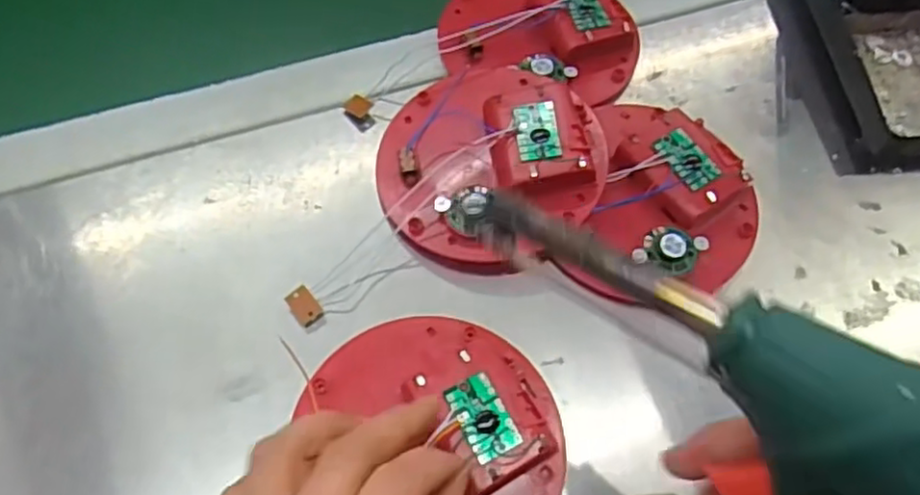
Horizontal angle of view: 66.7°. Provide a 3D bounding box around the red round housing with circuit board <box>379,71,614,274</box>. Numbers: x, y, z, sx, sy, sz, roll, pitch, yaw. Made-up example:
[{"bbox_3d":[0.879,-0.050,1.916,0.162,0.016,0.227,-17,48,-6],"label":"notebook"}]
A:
[{"bbox_3d":[0.017,-0.051,0.380,0.119,0.038,0.122,1,62,-2],"label":"red round housing with circuit board"}]

